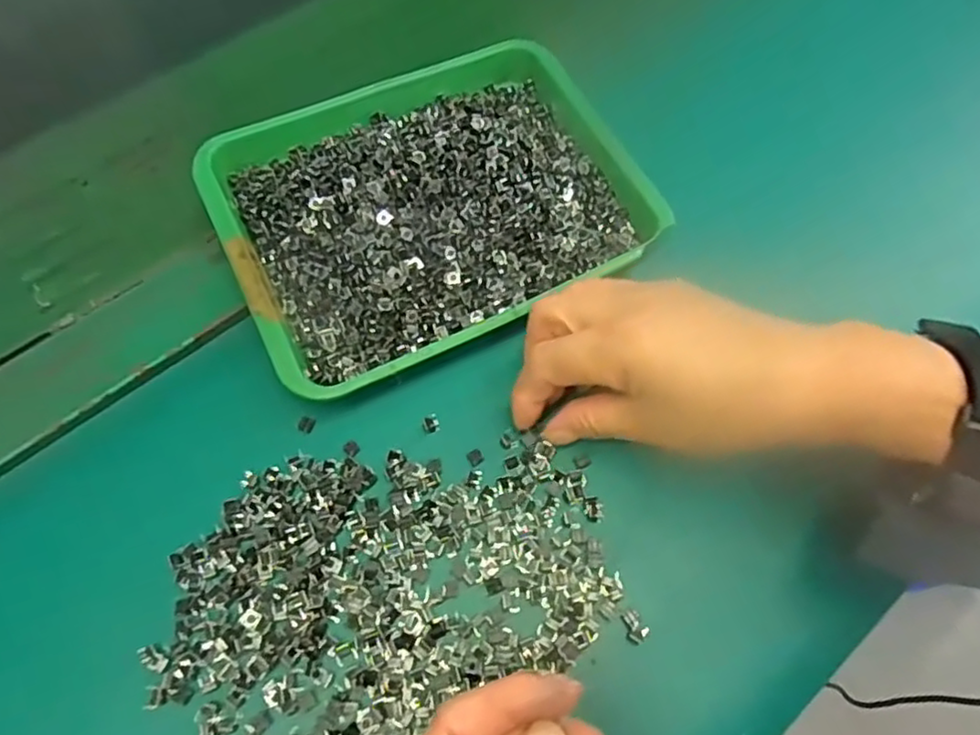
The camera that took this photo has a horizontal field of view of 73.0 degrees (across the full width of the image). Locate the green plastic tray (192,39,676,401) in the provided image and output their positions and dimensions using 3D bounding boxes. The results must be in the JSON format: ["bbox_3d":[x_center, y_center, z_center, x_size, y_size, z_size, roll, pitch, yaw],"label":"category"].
[{"bbox_3d":[-0.033,-0.091,0.359,0.211,0.031,0.171,-26,66,-11],"label":"green plastic tray"}]

